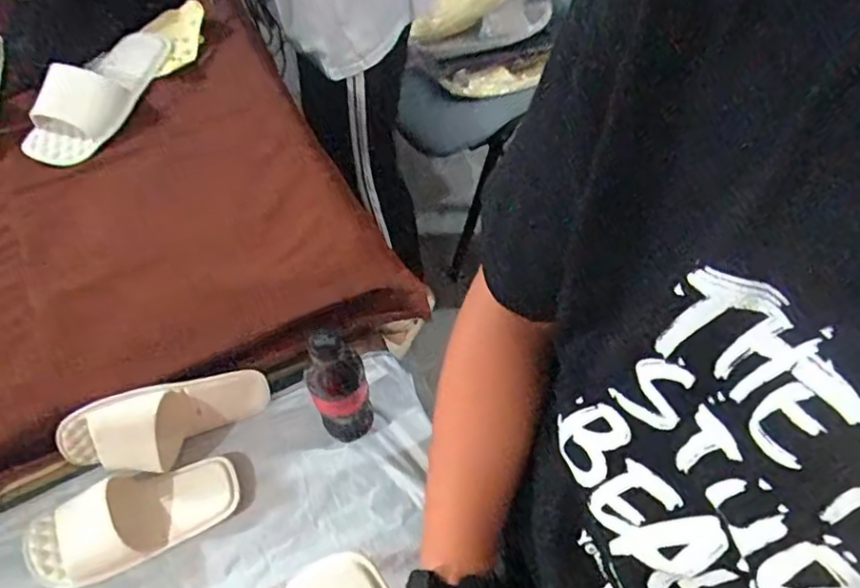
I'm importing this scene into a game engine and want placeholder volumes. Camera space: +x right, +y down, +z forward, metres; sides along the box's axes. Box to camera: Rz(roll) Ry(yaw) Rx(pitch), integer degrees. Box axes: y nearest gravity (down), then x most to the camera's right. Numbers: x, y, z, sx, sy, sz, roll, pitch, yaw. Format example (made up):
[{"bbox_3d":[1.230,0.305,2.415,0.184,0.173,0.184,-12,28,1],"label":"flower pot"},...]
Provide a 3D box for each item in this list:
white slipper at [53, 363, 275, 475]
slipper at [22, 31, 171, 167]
[{"bbox_3d":[-0.312,0.144,0.748,0.233,0.111,0.055,-26,40,-19],"label":"white slipper"},{"bbox_3d":[-0.465,-0.292,0.899,0.098,0.077,0.265,30,65,15],"label":"slipper"}]

